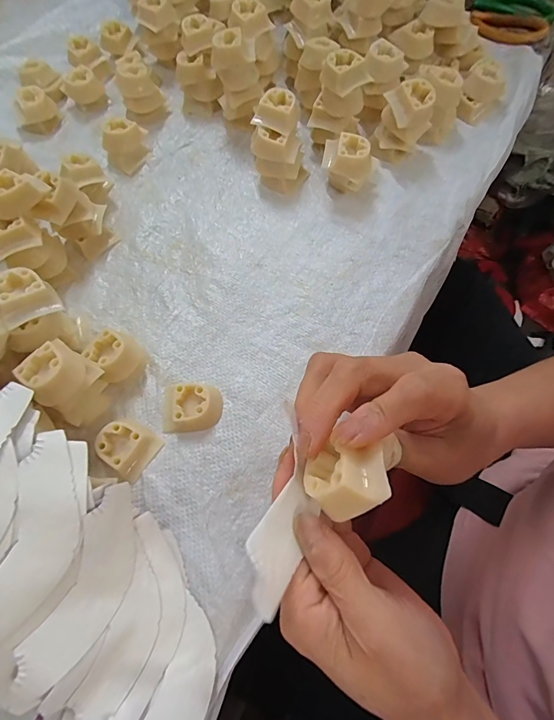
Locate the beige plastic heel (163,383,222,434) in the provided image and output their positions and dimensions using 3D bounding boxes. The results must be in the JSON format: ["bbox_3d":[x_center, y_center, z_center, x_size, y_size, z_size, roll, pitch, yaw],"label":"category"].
[{"bbox_3d":[-0.067,0.037,0.294,0.048,0.016,0.037,2,67,3],"label":"beige plastic heel"}]

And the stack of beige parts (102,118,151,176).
[{"bbox_3d":[-0.161,-0.232,0.402,0.037,0.032,0.047,37,73,16],"label":"stack of beige parts"}]

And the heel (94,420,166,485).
[{"bbox_3d":[-0.113,0.065,0.283,0.039,0.016,0.036,31,71,14],"label":"heel"}]

